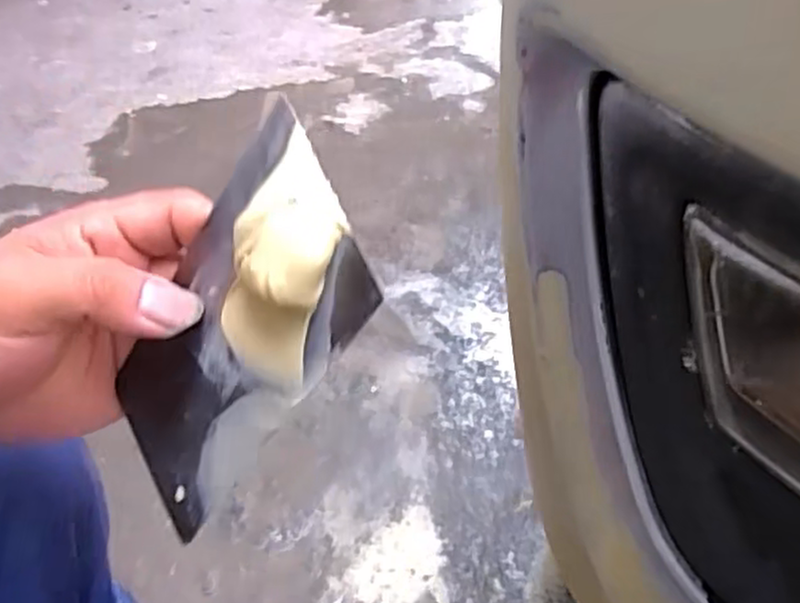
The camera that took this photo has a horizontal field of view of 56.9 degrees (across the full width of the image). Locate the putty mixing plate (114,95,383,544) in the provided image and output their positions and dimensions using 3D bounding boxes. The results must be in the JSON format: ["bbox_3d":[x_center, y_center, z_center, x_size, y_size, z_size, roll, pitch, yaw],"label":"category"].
[{"bbox_3d":[-0.060,0.013,0.238,0.015,0.135,0.072,0,47,-48],"label":"putty mixing plate"}]

